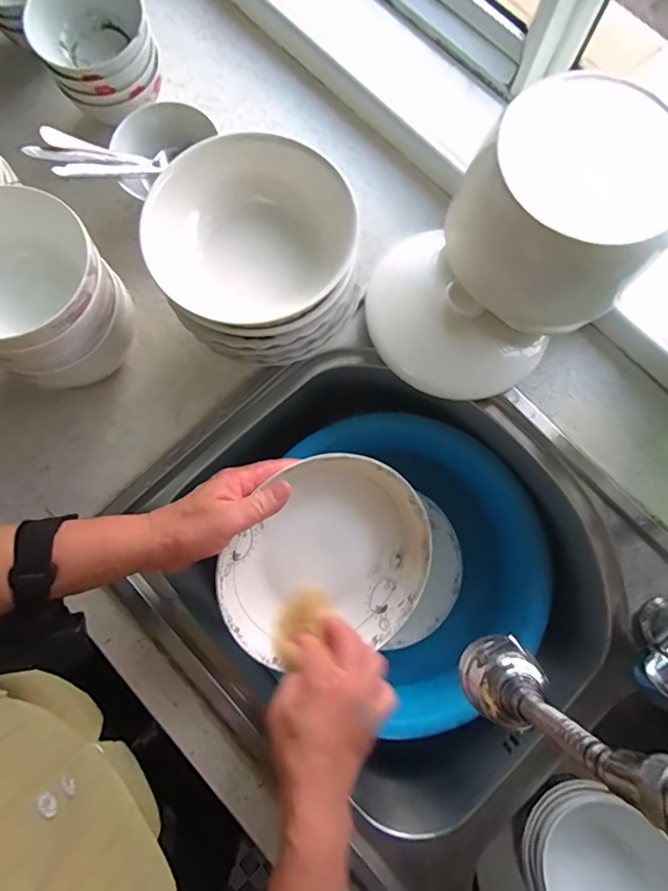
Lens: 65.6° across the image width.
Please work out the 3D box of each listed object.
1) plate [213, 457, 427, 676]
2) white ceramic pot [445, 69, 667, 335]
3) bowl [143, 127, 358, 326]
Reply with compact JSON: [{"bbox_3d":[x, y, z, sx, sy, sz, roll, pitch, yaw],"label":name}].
[{"bbox_3d":[-0.005,0.096,0.467,0.191,0.032,0.179,-4,104,-18],"label":"plate"},{"bbox_3d":[0.202,-0.203,0.468,0.165,0.140,0.160,0,79,1],"label":"white ceramic pot"},{"bbox_3d":[-0.068,-0.177,0.431,0.161,0.065,0.159,0,79,1],"label":"bowl"}]

